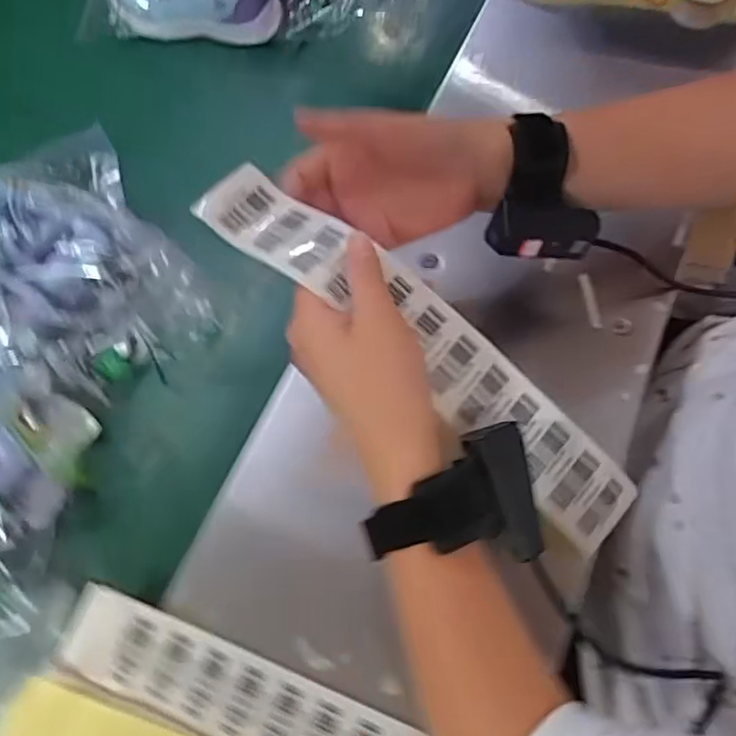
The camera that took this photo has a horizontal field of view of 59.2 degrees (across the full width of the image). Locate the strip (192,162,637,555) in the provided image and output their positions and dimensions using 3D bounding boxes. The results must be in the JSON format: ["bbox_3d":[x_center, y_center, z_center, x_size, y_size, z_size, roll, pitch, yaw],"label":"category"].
[{"bbox_3d":[0.034,-0.010,0.377,0.307,0.028,0.051,39,70,-2],"label":"strip"}]

